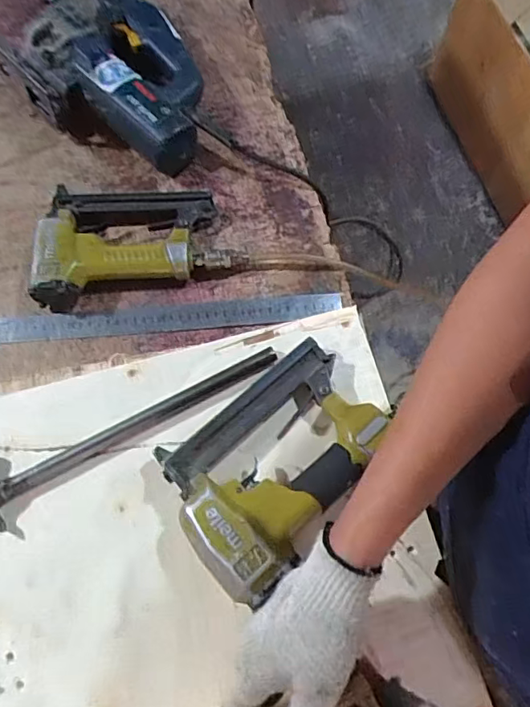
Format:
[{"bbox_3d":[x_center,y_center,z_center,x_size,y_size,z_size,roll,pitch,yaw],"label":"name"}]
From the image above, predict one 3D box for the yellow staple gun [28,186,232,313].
[{"bbox_3d":[-0.155,-0.133,0.614,0.199,0.041,0.132,-10,73,-3],"label":"yellow staple gun"}]

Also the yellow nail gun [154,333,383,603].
[{"bbox_3d":[0.012,0.096,0.495,0.204,0.061,0.151,-37,76,-11],"label":"yellow nail gun"}]

